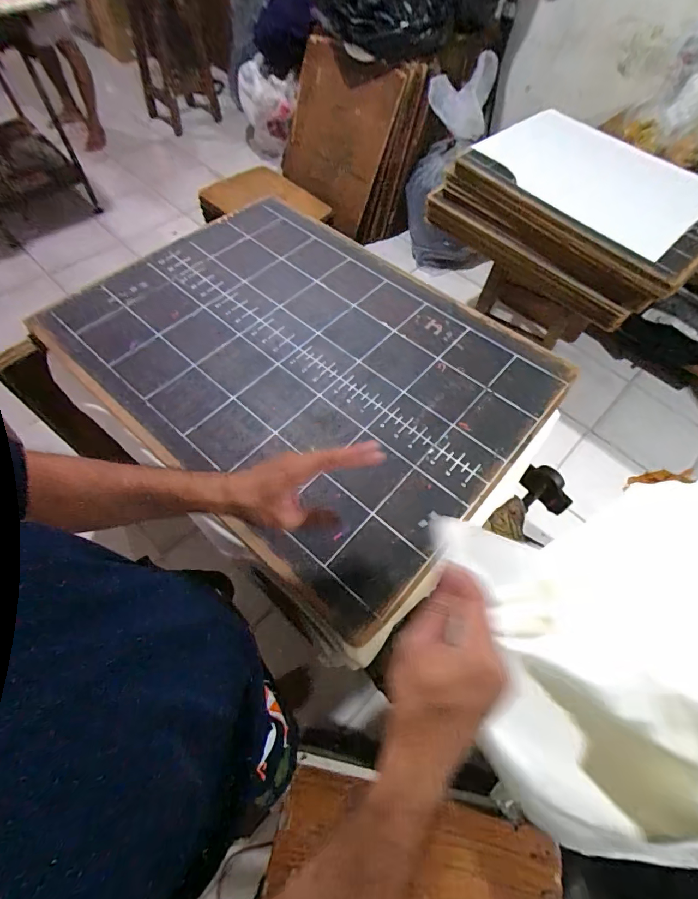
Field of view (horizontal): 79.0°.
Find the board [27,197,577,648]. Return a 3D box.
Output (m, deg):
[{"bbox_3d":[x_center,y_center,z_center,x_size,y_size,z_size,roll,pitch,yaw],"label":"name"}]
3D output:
[{"bbox_3d":[-0.079,-0.163,0.743,0.777,0.036,0.571,39,65,18],"label":"board"}]

